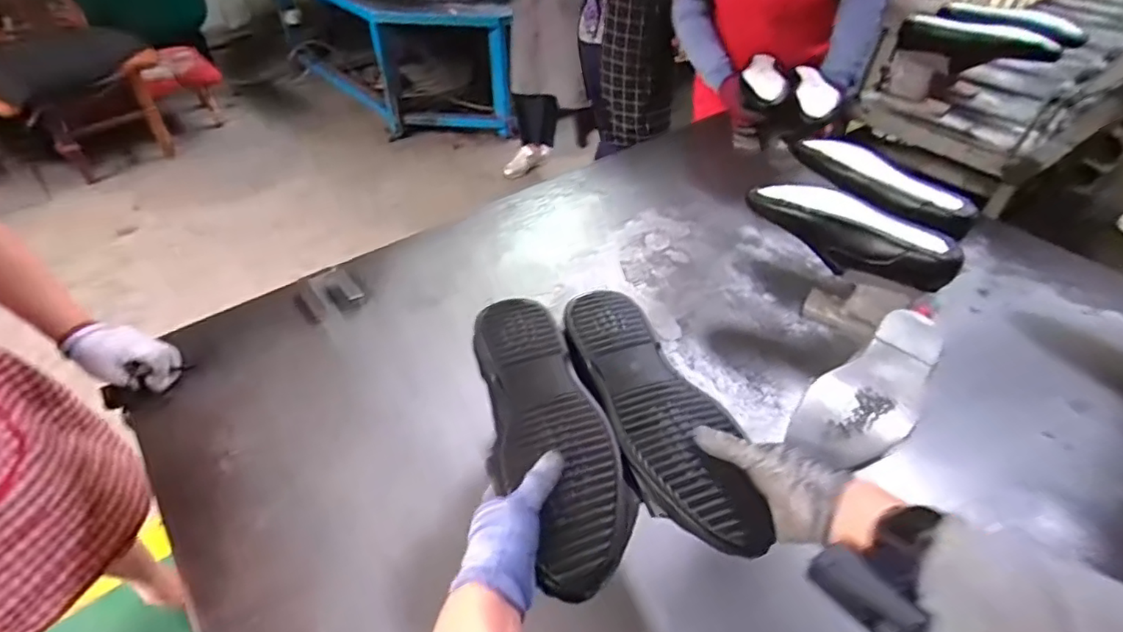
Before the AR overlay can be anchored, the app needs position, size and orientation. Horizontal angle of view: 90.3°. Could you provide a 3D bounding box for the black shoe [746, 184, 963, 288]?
[{"bbox_3d":[0.422,-0.125,0.825,0.285,0.086,0.080,28,50,23],"label":"black shoe"}]

